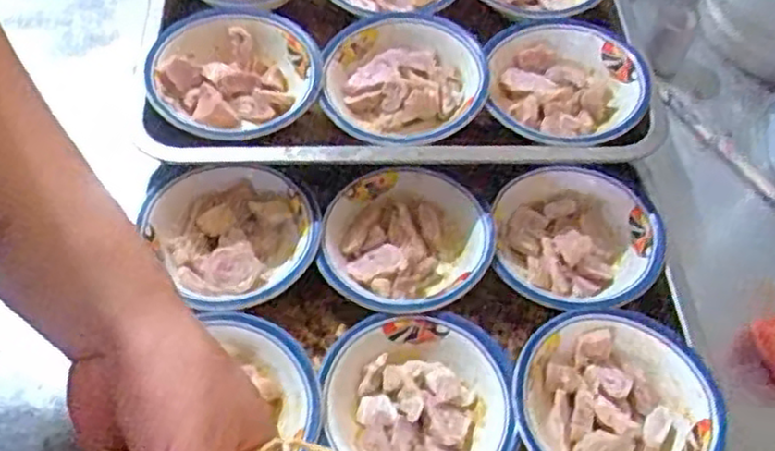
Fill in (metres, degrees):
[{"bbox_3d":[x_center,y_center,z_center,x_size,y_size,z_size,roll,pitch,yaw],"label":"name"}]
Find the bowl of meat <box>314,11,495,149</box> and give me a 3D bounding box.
[{"bbox_3d":[0.012,-0.107,0.564,0.125,0.045,0.125,1,57,-2],"label":"bowl of meat"}]

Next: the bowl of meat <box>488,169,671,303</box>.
[{"bbox_3d":[0.140,0.013,0.543,0.119,0.046,0.118,1,57,-2],"label":"bowl of meat"}]

